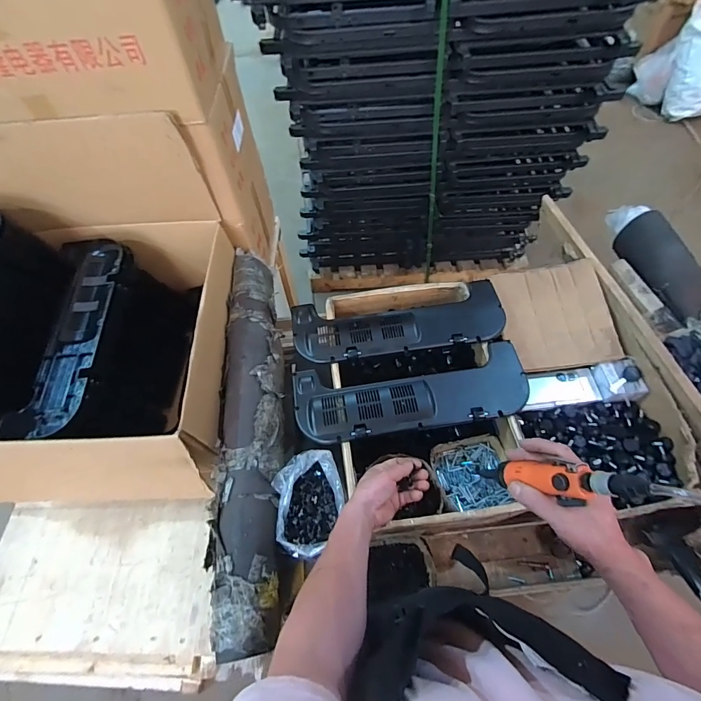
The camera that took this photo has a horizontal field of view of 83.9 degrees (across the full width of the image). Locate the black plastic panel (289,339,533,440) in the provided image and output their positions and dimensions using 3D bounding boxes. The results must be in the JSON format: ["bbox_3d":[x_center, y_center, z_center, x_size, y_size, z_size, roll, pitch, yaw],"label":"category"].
[{"bbox_3d":[0.127,0.085,0.802,0.477,0.021,0.158,-9,61,-2],"label":"black plastic panel"}]

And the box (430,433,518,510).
[{"bbox_3d":[0.261,0.264,0.841,0.149,0.047,0.146,-10,61,-3],"label":"box"}]

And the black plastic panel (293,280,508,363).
[{"bbox_3d":[0.112,-0.069,0.893,0.477,0.031,0.166,-9,61,-2],"label":"black plastic panel"}]

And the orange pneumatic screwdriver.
[{"bbox_3d":[0.252,0.160,0.470,0.046,0.210,0.041,47,71,-1],"label":"orange pneumatic screwdriver"}]

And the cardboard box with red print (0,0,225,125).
[{"bbox_3d":[-0.538,-0.607,0.716,0.532,0.234,0.307,-3,61,1],"label":"cardboard box with red print"}]

